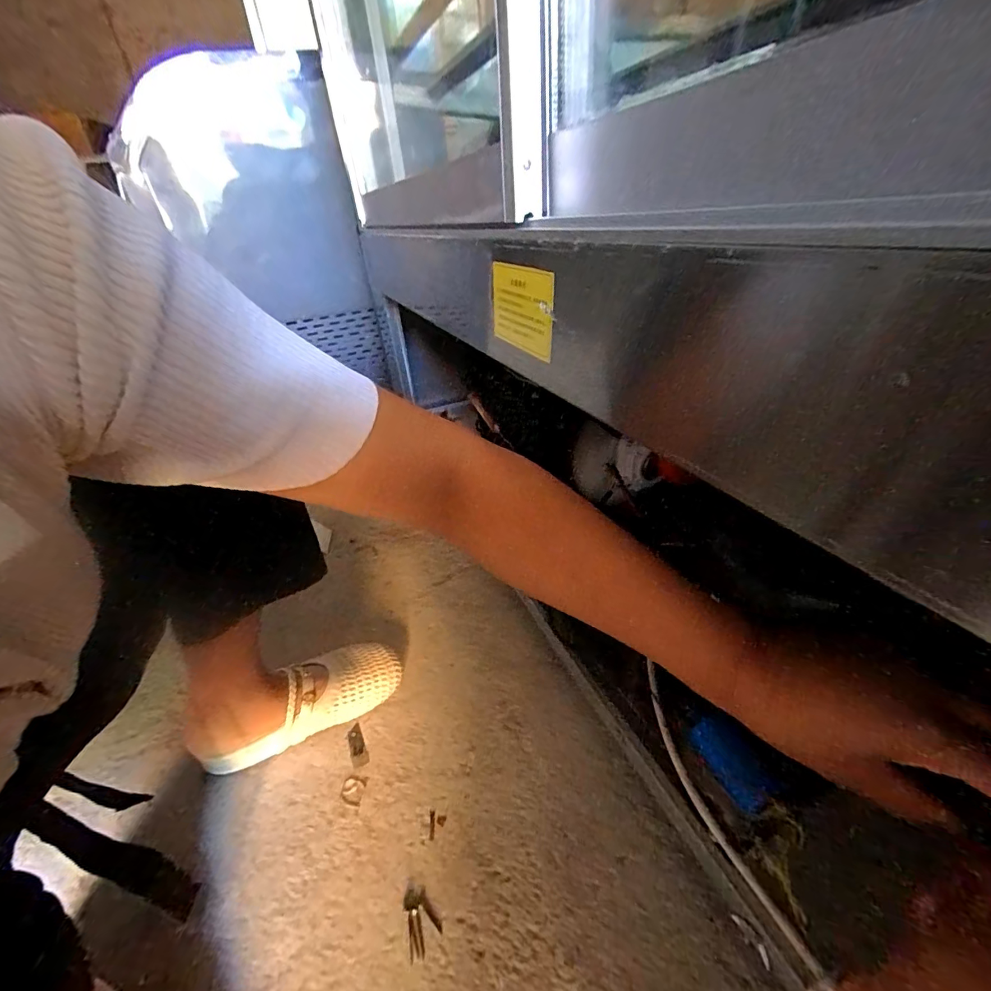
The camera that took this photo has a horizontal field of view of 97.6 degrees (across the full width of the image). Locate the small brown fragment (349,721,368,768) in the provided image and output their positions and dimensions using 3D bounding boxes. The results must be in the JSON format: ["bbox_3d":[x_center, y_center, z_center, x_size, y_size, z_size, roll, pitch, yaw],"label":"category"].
[{"bbox_3d":[-0.175,0.315,0.547,0.019,0.004,0.053,-20,36,-21],"label":"small brown fragment"}]

